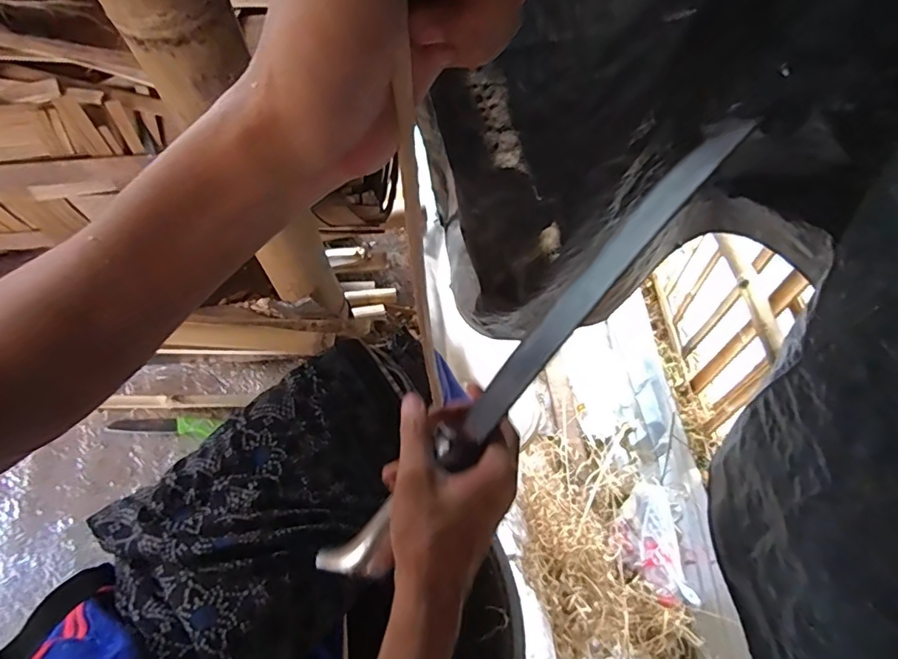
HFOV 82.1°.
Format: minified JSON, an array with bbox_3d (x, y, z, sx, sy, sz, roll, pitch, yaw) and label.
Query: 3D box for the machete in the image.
[{"bbox_3d":[0.058,0.015,0.339,0.030,0.022,0.388,40,87,21],"label":"machete"}]

